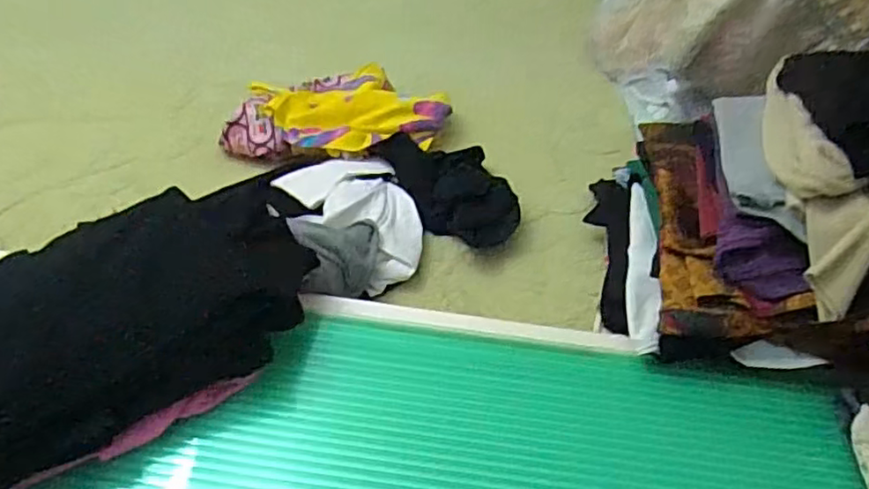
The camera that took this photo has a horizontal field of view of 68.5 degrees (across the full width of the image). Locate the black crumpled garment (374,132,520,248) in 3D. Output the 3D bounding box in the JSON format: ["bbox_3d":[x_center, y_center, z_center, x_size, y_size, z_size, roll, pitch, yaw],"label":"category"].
[{"bbox_3d":[0.030,-0.082,0.888,0.136,0.056,0.241,-15,46,-19],"label":"black crumpled garment"}]

